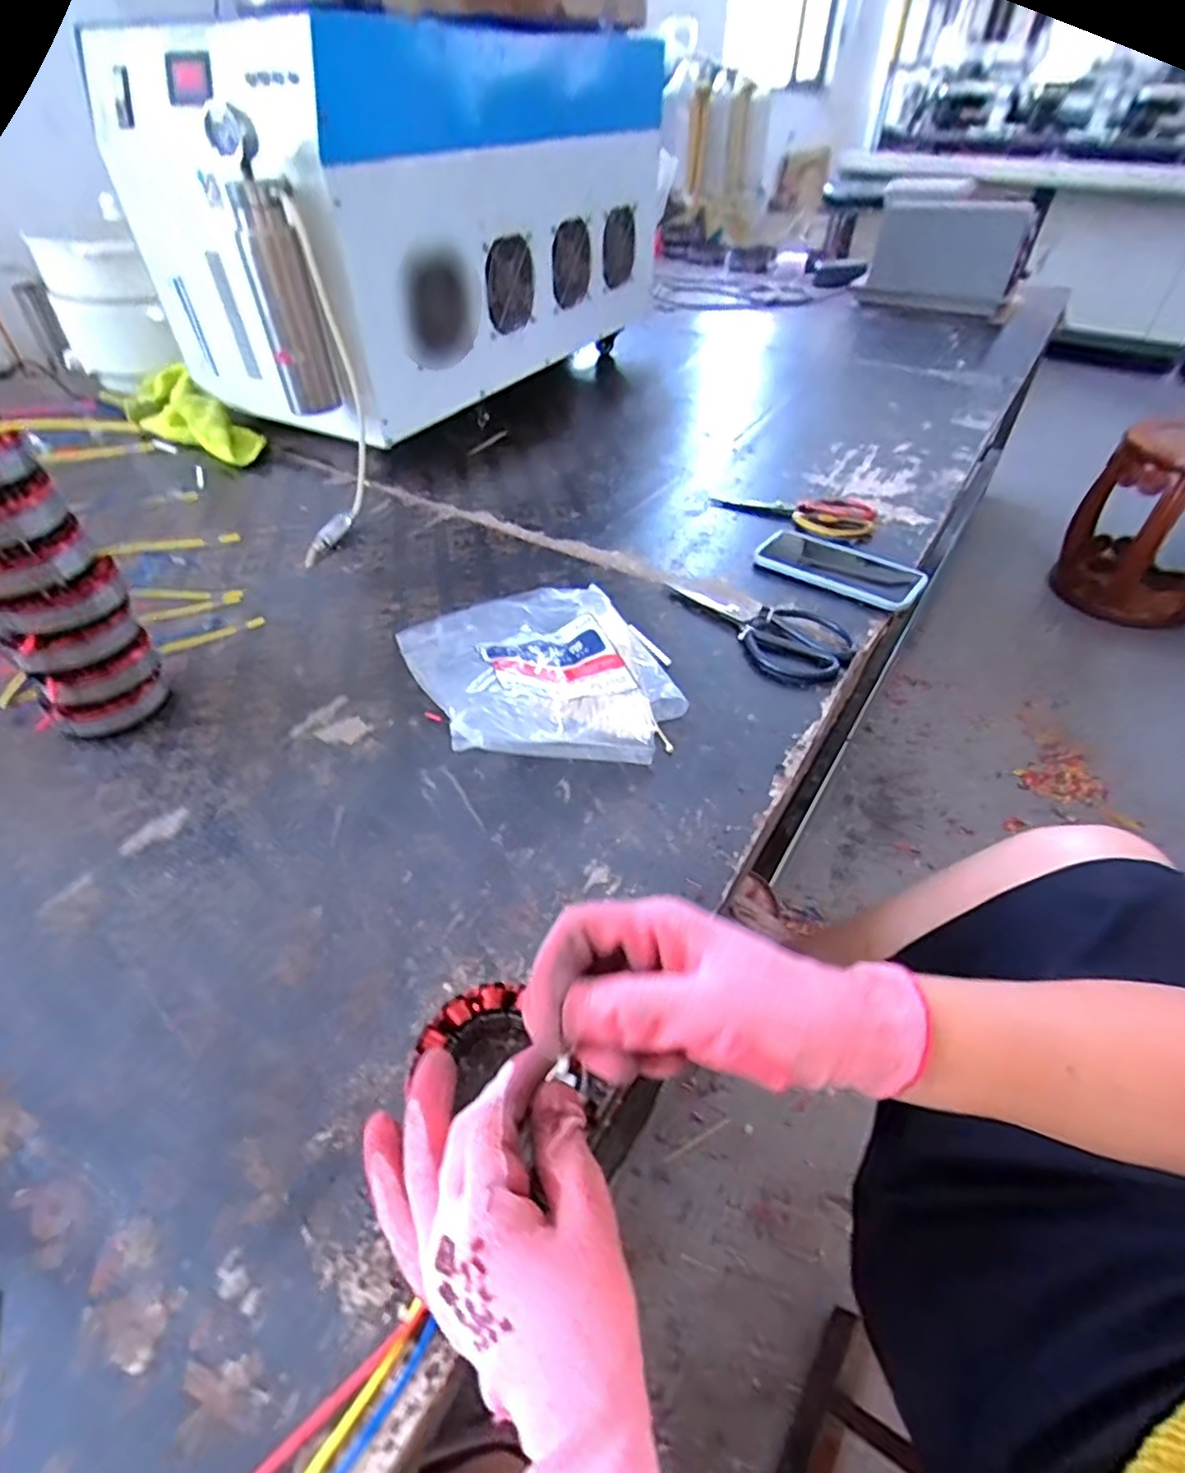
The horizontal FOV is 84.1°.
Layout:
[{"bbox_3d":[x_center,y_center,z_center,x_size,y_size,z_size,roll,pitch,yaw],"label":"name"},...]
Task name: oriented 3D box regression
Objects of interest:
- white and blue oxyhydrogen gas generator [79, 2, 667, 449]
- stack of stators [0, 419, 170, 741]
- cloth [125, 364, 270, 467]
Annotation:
[{"bbox_3d":[-0.213,-0.780,0.991,0.378,0.369,0.834,25,49,22],"label":"white and blue oxyhydrogen gas generator"},{"bbox_3d":[-0.397,-0.104,0.479,0.088,0.226,0.072,-34,54,-30],"label":"stack of stators"},{"bbox_3d":[-0.589,-0.466,0.960,0.278,0.077,0.102,33,53,29],"label":"cloth"}]

